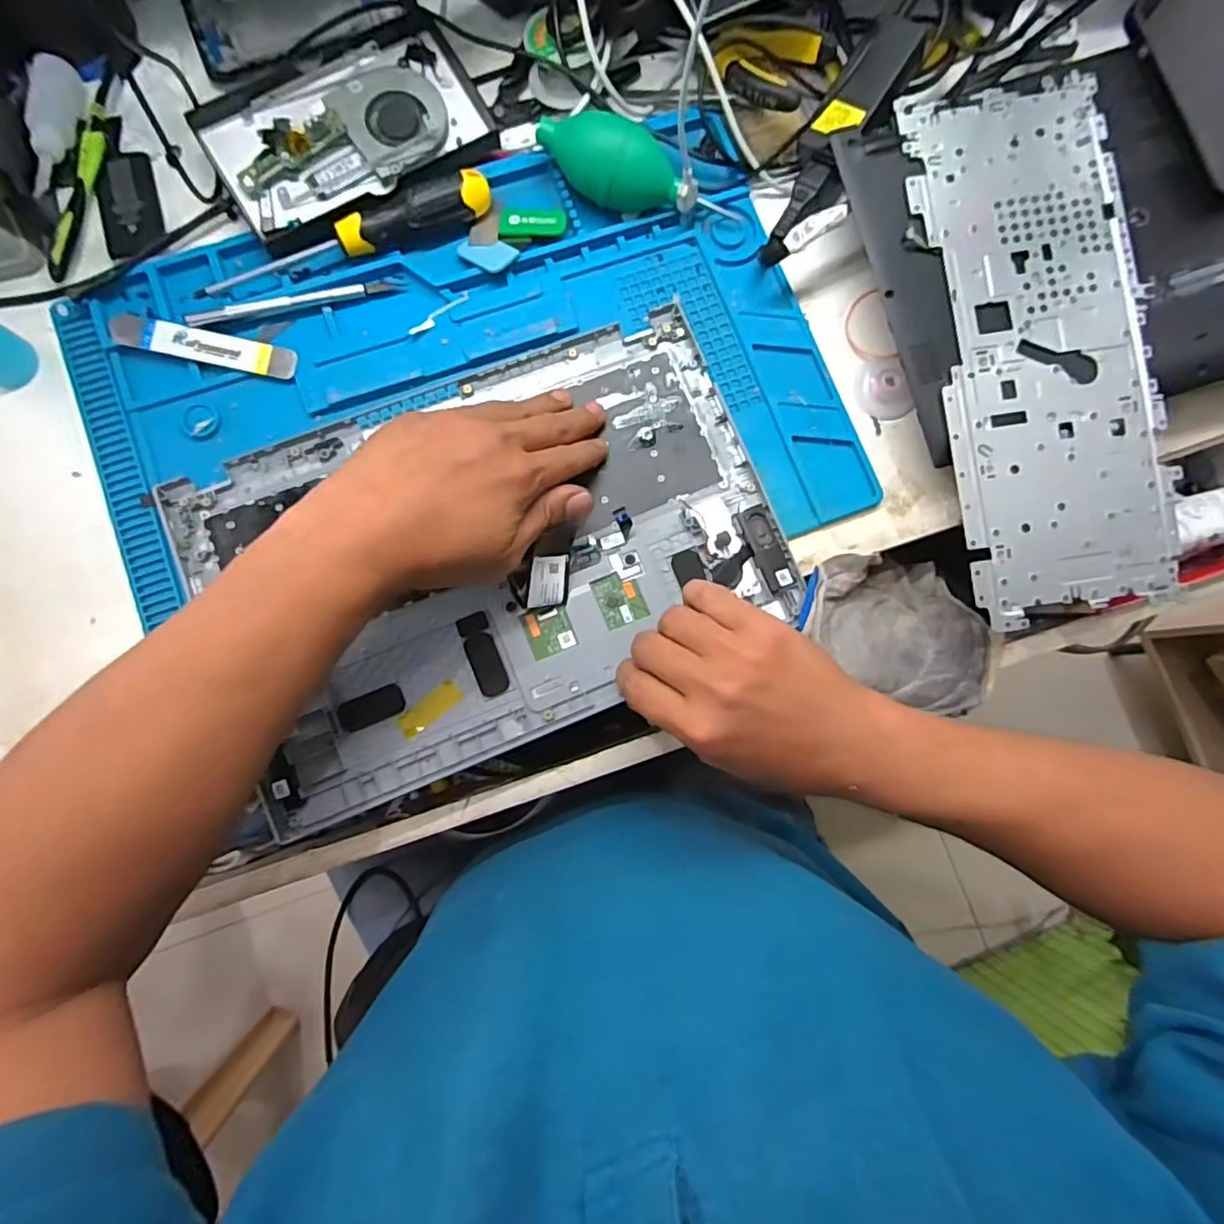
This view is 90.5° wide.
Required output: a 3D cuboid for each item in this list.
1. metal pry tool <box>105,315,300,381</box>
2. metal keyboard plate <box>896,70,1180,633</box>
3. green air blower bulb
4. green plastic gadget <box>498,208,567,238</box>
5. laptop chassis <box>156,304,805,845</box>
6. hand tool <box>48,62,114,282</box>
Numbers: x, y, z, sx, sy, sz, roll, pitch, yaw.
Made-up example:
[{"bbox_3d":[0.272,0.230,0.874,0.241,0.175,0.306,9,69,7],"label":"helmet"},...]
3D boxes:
[{"bbox_3d":[-0.267,-0.174,0.397,0.116,0.006,0.021,12,89,-3],"label":"metal pry tool"},{"bbox_3d":[0.275,-0.173,0.387,0.127,0.004,0.343,-7,83,-4],"label":"metal keyboard plate"},{"bbox_3d":[0.003,-0.298,0.411,0.108,0.044,0.041,16,86,-12],"label":"green air blower bulb"},{"bbox_3d":[-0.055,-0.272,0.422,0.046,0.004,0.023,-2,83,-3],"label":"green plastic gadget"},{"bbox_3d":[-0.074,-0.035,0.391,0.353,0.034,0.232,-23,86,-1],"label":"laptop chassis"},{"bbox_3d":[-0.353,-0.295,0.404,0.012,0.010,0.150,9,82,-2],"label":"hand tool"}]

